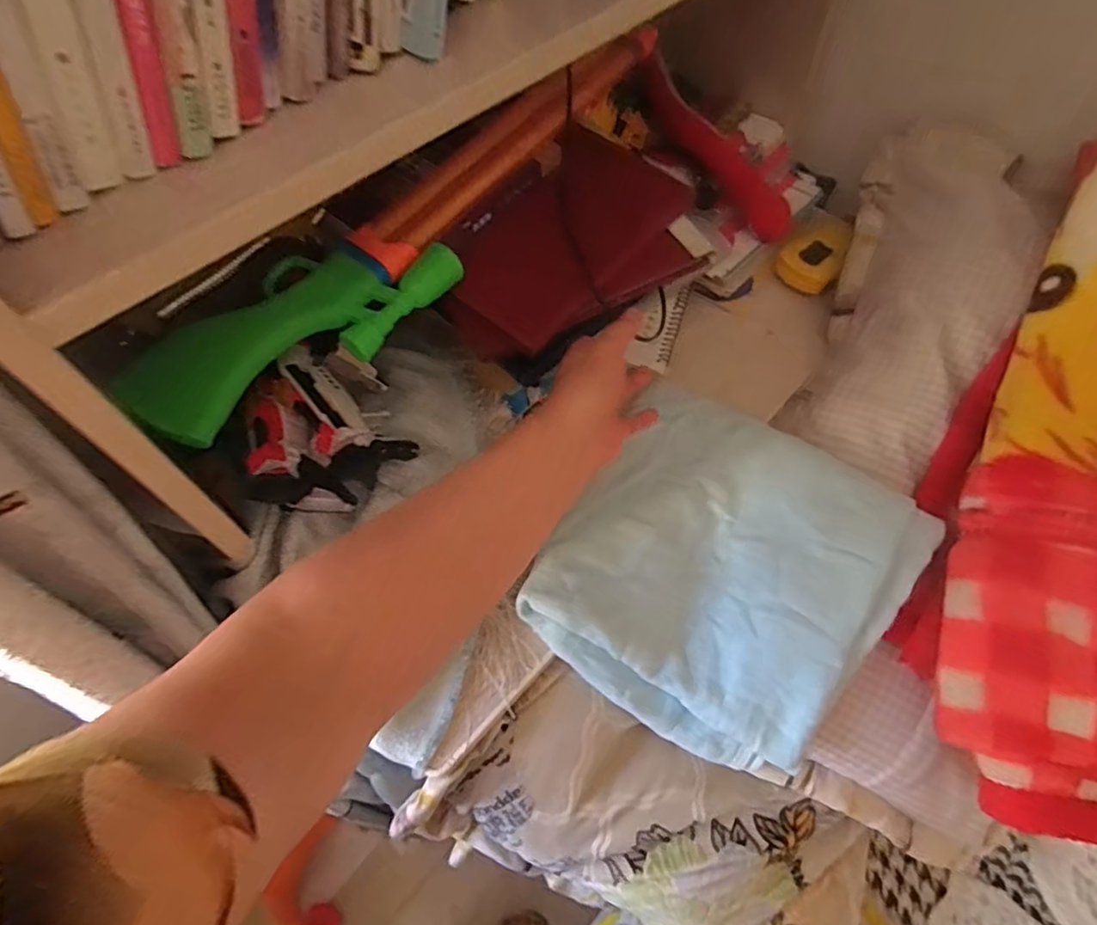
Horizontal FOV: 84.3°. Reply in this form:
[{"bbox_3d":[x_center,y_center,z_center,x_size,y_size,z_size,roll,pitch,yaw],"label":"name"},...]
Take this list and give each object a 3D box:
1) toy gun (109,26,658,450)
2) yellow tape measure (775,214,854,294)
[{"bbox_3d":[-0.091,-0.221,0.531,0.105,0.039,0.580,31,64,19],"label":"toy gun"},{"bbox_3d":[0.330,-0.249,0.742,0.093,0.036,0.074,-46,61,7],"label":"yellow tape measure"}]

